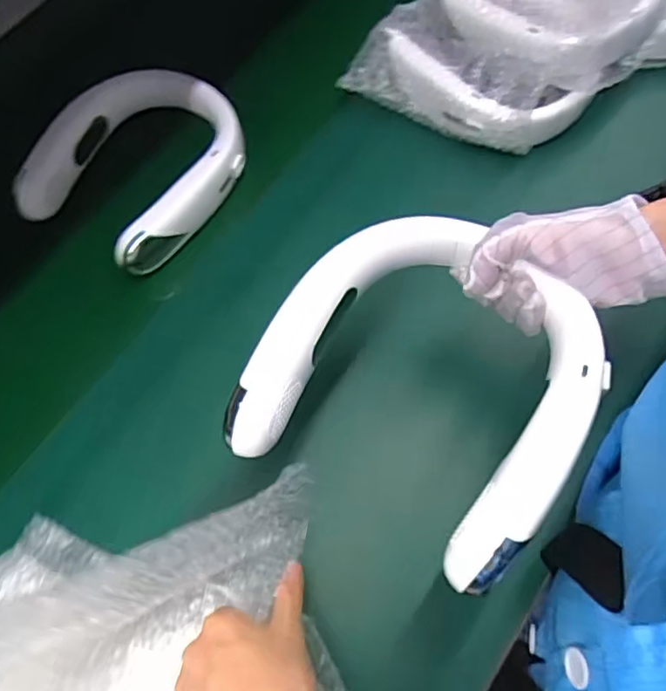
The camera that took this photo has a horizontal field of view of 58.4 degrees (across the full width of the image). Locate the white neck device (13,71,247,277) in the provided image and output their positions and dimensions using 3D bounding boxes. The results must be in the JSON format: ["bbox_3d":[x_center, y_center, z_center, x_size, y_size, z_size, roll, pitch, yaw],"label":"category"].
[{"bbox_3d":[-0.184,-0.181,0.572,0.168,0.044,0.200,31,72,13],"label":"white neck device"}]

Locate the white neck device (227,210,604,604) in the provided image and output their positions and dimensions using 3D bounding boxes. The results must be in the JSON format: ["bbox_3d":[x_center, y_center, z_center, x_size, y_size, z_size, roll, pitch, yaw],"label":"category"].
[{"bbox_3d":[0.056,0.011,0.350,0.186,0.039,0.195,29,72,13],"label":"white neck device"}]

